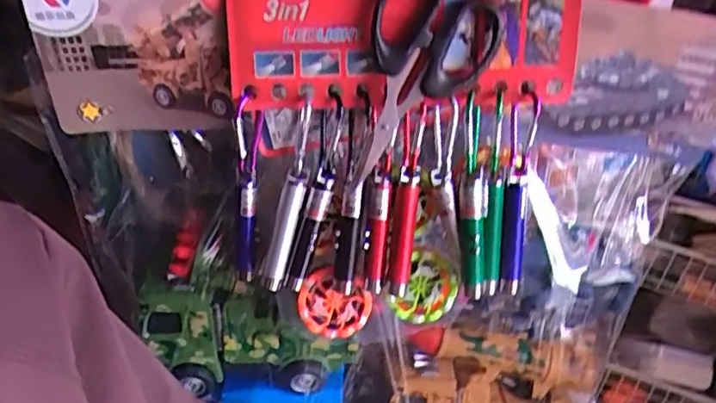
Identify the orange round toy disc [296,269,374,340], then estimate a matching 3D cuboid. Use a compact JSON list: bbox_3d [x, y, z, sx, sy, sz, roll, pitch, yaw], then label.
[{"bbox_3d":[-0.013,0.059,0.373,0.041,0.039,0.010,8,28,3],"label":"orange round toy disc"}]

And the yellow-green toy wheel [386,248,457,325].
[{"bbox_3d":[0.035,0.049,0.372,0.038,0.040,0.017,1,28,-11],"label":"yellow-green toy wheel"}]

